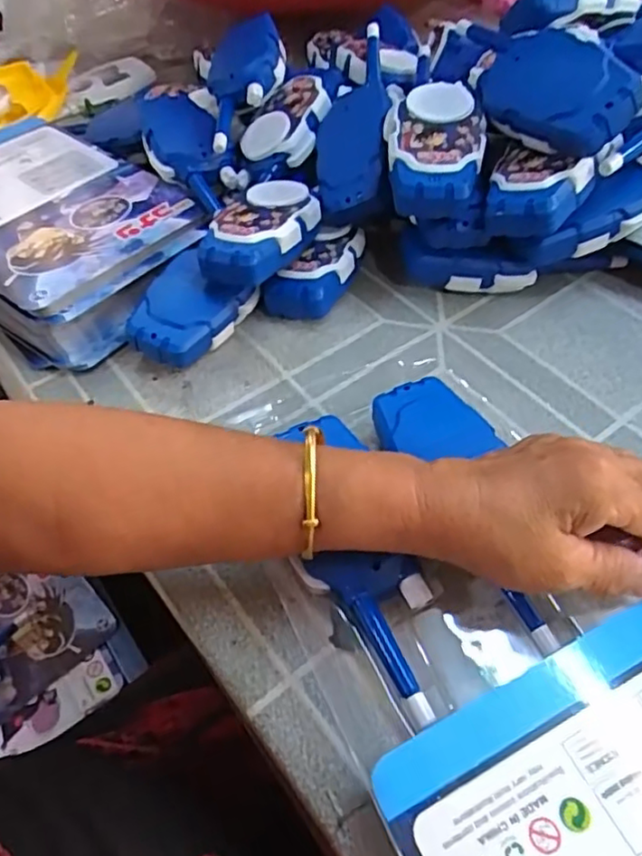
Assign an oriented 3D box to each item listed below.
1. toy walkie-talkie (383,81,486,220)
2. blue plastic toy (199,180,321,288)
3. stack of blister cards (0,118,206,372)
[{"bbox_3d":[0.077,-0.191,0.429,0.066,0.038,0.103,-3,52,1],"label":"toy walkie-talkie"},{"bbox_3d":[-0.044,-0.138,0.454,0.061,0.036,0.103,23,57,20],"label":"blue plastic toy"},{"bbox_3d":[-0.231,-0.168,0.522,0.286,0.042,0.179,31,60,24],"label":"stack of blister cards"}]

